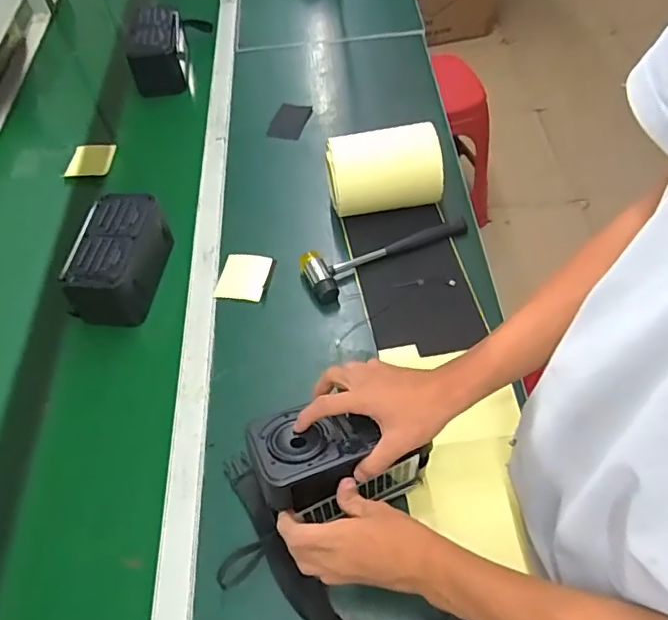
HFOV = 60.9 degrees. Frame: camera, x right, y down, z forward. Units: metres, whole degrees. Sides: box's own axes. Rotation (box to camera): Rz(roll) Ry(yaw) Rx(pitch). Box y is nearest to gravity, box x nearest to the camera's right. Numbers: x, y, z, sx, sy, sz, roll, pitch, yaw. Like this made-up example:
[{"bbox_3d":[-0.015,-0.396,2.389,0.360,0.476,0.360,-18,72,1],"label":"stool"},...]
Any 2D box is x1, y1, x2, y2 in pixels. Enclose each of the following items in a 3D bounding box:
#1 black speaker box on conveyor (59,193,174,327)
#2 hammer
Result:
[{"bbox_3d":[-0.300,-0.074,0.804,0.099,0.099,0.173,4,54,7],"label":"black speaker box on conveyor"},{"bbox_3d":[0.079,-0.085,0.819,0.250,0.033,0.077,-22,55,-11],"label":"hammer"}]

